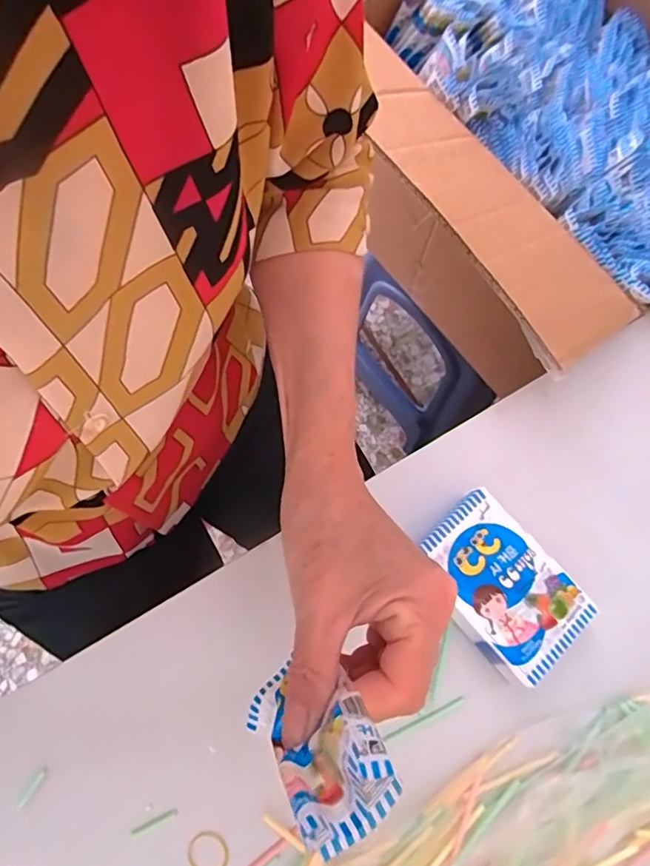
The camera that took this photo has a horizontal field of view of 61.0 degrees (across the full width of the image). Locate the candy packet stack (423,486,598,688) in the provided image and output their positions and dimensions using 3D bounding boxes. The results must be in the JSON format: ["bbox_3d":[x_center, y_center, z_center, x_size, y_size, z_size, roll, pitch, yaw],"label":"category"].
[{"bbox_3d":[0.113,0.099,0.360,0.072,0.023,0.108,-39,79,-12],"label":"candy packet stack"}]

